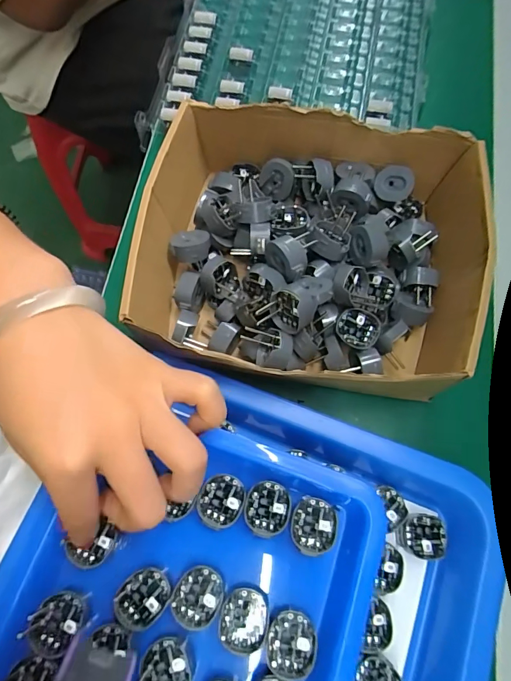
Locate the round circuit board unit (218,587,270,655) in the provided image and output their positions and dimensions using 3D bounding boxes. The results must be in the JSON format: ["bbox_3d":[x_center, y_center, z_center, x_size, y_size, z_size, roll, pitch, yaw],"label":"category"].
[{"bbox_3d":[-0.006,0.144,0.210,0.024,0.005,0.028,12,74,3],"label":"round circuit board unit"}]

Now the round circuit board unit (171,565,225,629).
[{"bbox_3d":[-0.030,0.135,0.214,0.026,0.006,0.027,0,73,-1],"label":"round circuit board unit"}]

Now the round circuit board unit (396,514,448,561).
[{"bbox_3d":[0.102,0.119,0.247,0.030,0.004,0.024,5,73,1],"label":"round circuit board unit"}]

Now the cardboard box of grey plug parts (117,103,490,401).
[{"bbox_3d":[0.028,-0.061,0.276,0.223,0.063,0.183,10,74,2],"label":"cardboard box of grey plug parts"}]

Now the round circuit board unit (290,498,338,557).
[{"bbox_3d":[0.033,0.103,0.224,0.024,0.004,0.028,9,74,2],"label":"round circuit board unit"}]

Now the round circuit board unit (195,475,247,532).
[{"bbox_3d":[-0.019,0.091,0.230,0.026,0.011,0.028,4,73,0],"label":"round circuit board unit"}]

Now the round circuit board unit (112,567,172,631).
[{"bbox_3d":[-0.060,0.136,0.214,0.029,0.004,0.025,-43,79,-12],"label":"round circuit board unit"}]

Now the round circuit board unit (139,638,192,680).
[{"bbox_3d":[-0.045,0.167,0.203,0.025,0.005,0.027,0,73,-1],"label":"round circuit board unit"}]

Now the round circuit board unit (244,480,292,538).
[{"bbox_3d":[0.007,0.094,0.226,0.025,0.004,0.029,9,73,2],"label":"round circuit board unit"}]

